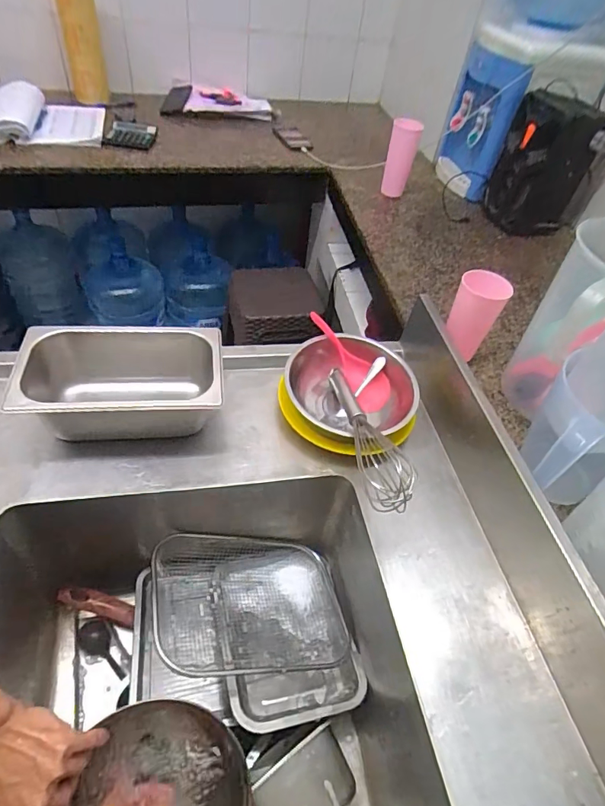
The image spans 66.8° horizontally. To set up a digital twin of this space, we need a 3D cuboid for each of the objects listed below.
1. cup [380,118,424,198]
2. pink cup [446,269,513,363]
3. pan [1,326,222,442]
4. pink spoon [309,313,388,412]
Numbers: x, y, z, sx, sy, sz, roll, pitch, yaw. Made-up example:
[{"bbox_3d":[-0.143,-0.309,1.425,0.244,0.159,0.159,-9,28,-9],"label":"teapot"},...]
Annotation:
[{"bbox_3d":[0.263,-0.657,1.234,0.072,0.175,0.081,16,48,5],"label":"cup"},{"bbox_3d":[0.284,-0.139,0.774,0.077,0.156,0.070,4,48,-5],"label":"pink cup"},{"bbox_3d":[-0.247,-0.024,0.650,0.255,0.106,0.165,-2,48,-9],"label":"pan"},{"bbox_3d":[0.076,-0.071,0.750,0.053,0.037,0.189,-38,92,-33],"label":"pink spoon"}]

